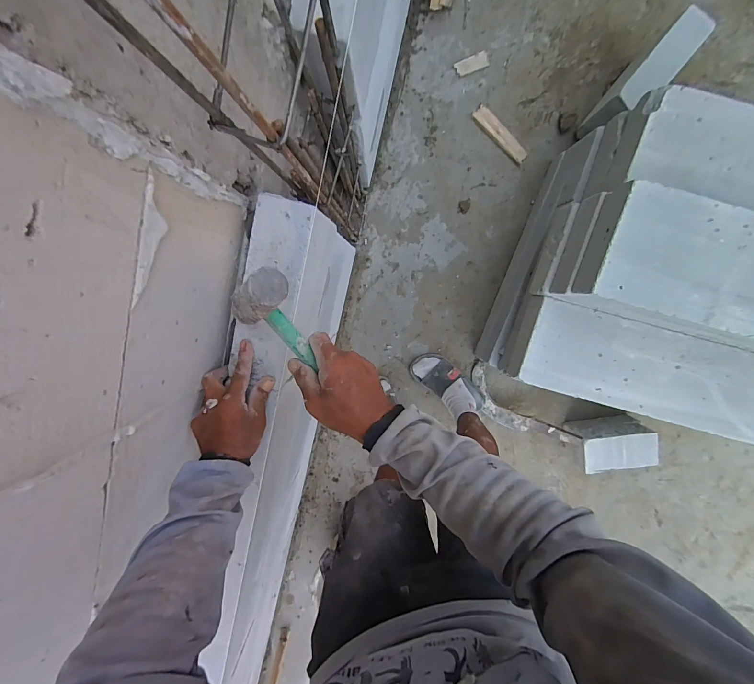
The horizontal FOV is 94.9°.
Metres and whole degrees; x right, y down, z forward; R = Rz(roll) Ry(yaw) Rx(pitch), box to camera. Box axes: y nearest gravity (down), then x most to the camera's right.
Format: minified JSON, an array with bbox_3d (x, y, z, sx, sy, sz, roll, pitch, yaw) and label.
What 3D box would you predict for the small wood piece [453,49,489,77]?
[{"bbox_3d":[0.260,-0.759,0.945,0.087,0.011,0.036,-20,98,3],"label":"small wood piece"}]

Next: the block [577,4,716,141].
[{"bbox_3d":[0.619,-0.619,0.857,0.078,0.220,0.273,43,96,-6],"label":"block"}]

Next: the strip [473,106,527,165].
[{"bbox_3d":[0.348,-0.582,0.971,0.188,0.008,0.044,43,96,-6],"label":"strip"}]

